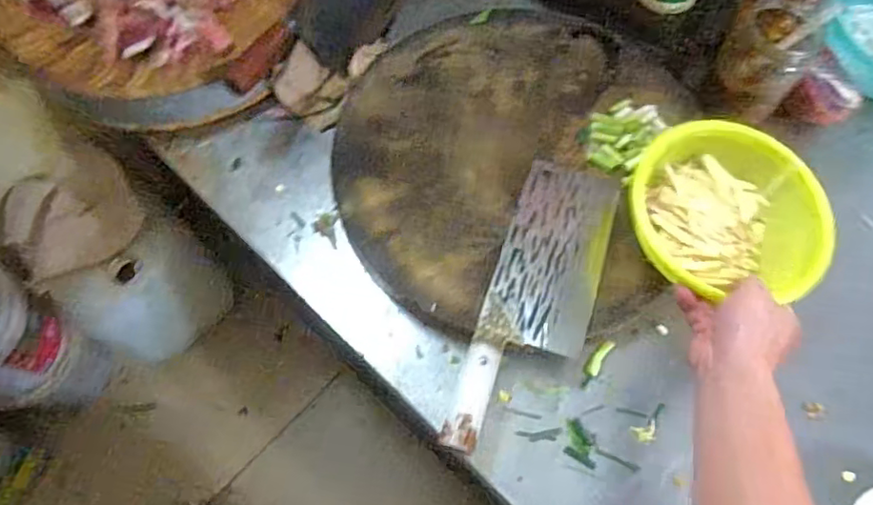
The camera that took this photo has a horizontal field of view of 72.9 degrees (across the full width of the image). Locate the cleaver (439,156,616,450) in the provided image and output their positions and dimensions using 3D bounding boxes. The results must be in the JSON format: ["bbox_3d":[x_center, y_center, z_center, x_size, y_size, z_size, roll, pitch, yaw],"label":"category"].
[{"bbox_3d":[0.100,0.046,0.573,0.099,0.034,0.308,18,68,7],"label":"cleaver"}]

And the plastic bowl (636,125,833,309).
[{"bbox_3d":[0.267,-0.030,0.554,0.167,0.065,0.147,-7,68,-3],"label":"plastic bowl"}]

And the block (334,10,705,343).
[{"bbox_3d":[0.074,-0.102,0.647,0.365,0.041,0.384,0,67,0],"label":"block"}]

